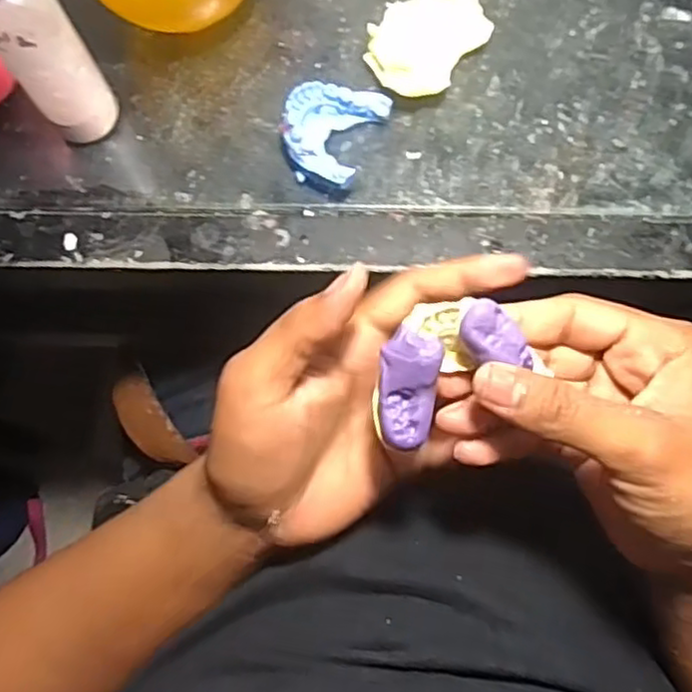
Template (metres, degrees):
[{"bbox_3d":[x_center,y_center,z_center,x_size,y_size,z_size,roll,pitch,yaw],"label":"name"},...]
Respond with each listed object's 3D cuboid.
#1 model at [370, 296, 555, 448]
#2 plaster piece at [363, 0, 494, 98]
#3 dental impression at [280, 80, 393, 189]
[{"bbox_3d":[0.037,0.005,0.282,0.062,0.028,0.037,-36,109,8],"label":"model"},{"bbox_3d":[0.045,-0.173,0.398,0.052,0.027,0.071,37,78,11],"label":"plaster piece"},{"bbox_3d":[-0.008,-0.117,0.380,0.046,0.026,0.059,23,76,8],"label":"dental impression"}]

